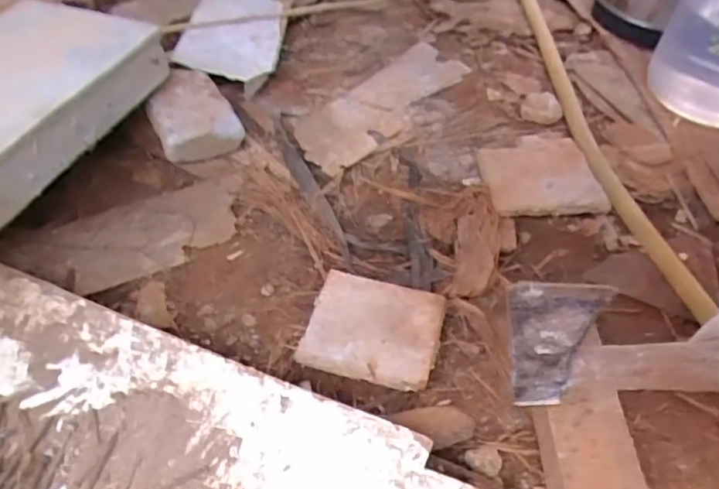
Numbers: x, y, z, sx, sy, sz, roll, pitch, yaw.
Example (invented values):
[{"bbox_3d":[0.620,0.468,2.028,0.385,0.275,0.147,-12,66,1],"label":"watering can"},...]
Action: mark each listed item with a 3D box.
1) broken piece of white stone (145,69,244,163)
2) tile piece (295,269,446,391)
[{"bbox_3d":[-0.171,-0.129,0.603,0.082,0.054,0.091,-24,56,-21],"label":"broken piece of white stone"},{"bbox_3d":[0.012,0.068,0.490,0.105,0.009,0.092,14,51,7],"label":"tile piece"}]

